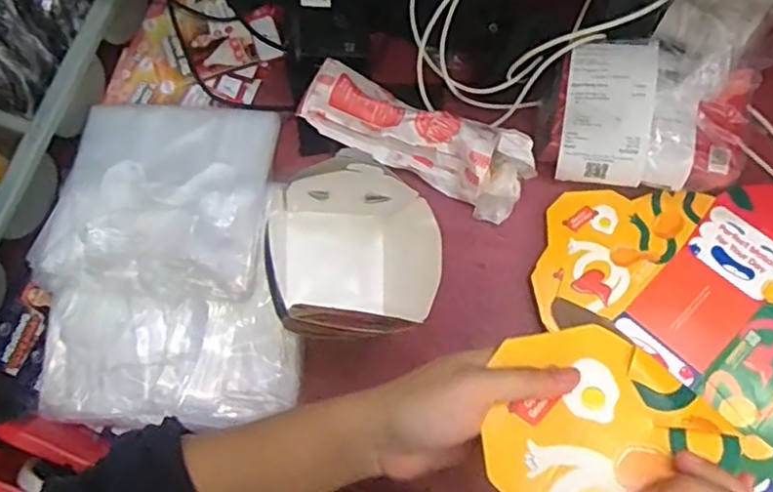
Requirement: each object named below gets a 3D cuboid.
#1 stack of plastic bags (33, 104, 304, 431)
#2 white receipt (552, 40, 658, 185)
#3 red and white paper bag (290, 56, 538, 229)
[{"bbox_3d":[-0.215,0.007,0.622,0.252,0.073,0.327,-2,75,3],"label":"stack of plastic bags"},{"bbox_3d":[0.213,-0.134,0.604,0.082,0.056,0.136,9,76,6],"label":"white receipt"},{"bbox_3d":[0.031,-0.111,0.626,0.233,0.069,0.079,27,80,10],"label":"red and white paper bag"}]

